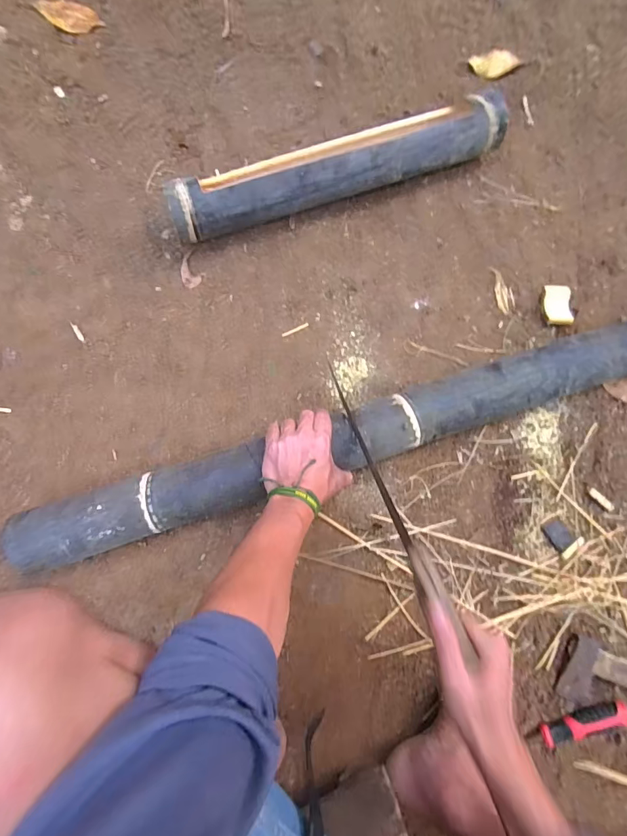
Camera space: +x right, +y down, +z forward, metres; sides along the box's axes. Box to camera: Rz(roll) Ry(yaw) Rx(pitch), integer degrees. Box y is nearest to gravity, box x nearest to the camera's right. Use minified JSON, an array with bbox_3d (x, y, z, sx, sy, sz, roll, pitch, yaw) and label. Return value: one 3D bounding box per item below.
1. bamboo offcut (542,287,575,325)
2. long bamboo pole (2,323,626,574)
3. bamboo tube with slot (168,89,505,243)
[{"bbox_3d":[0.381,-0.176,0.665,0.043,0.019,0.062,-4,85,-5],"label":"bamboo offcut"},{"bbox_3d":[0.085,0.021,0.593,0.960,0.082,0.082,-18,86,-5],"label":"long bamboo pole"},{"bbox_3d":[0.036,-0.364,0.617,0.498,0.089,0.093,-19,89,-6],"label":"bamboo tube with slot"}]

